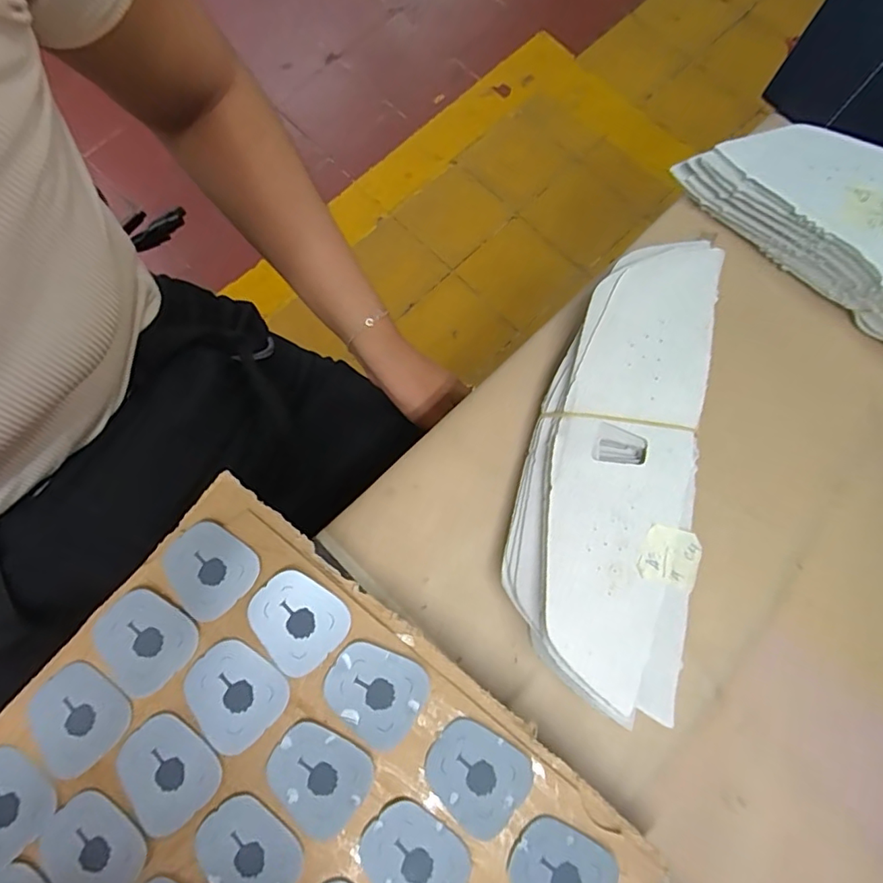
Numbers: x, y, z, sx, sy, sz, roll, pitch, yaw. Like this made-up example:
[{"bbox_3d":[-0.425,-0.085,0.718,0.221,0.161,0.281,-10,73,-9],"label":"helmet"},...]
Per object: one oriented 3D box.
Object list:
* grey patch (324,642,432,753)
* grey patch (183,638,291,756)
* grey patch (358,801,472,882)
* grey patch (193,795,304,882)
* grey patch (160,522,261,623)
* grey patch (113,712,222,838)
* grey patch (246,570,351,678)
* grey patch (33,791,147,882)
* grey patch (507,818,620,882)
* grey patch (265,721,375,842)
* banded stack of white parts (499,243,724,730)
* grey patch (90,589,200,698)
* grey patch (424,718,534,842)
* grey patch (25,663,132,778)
[{"bbox_3d":[-0.027,0.100,0.209,0.039,0.004,0.033,28,80,7],"label":"grey patch"},{"bbox_3d":[-0.083,0.101,0.210,0.038,0.004,0.034,41,72,11],"label":"grey patch"},{"bbox_3d":[-0.011,0.158,0.194,0.039,0.004,0.033,35,81,8],"label":"grey patch"},{"bbox_3d":[-0.074,0.155,0.195,0.033,0.004,0.039,-43,80,-8],"label":"grey patch"},{"bbox_3d":[-0.100,0.054,0.226,0.038,0.004,0.034,43,82,10],"label":"grey patch"},{"bbox_3d":[-0.107,0.128,0.202,0.035,0.004,0.038,-42,80,-7],"label":"grey patch"},{"bbox_3d":[-0.060,0.074,0.216,0.038,0.004,0.034,43,82,10],"label":"grey patch"},{"bbox_3d":[-0.134,0.156,0.197,0.036,0.004,0.038,-41,80,-7],"label":"grey patch"},{"bbox_3d":[0.045,0.163,0.196,0.037,0.004,0.033,35,81,8],"label":"grey patch"},{"bbox_3d":[-0.048,0.129,0.201,0.038,0.004,0.033,33,80,8],"label":"grey patch"},{"bbox_3d":[0.081,0.009,0.242,0.078,0.037,0.213,15,78,5],"label":"banded stack of white parts"},{"bbox_3d":[-0.124,0.082,0.215,0.039,0.004,0.035,41,81,9],"label":"grey patch"},{"bbox_3d":[0.013,0.130,0.202,0.038,0.004,0.033,35,81,8],"label":"grey patch"},{"bbox_3d":[-0.147,0.110,0.210,0.036,0.004,0.038,-44,80,-8],"label":"grey patch"}]

